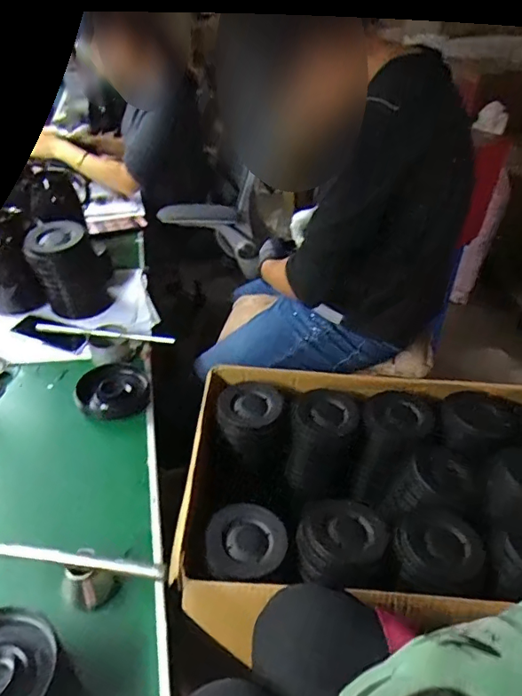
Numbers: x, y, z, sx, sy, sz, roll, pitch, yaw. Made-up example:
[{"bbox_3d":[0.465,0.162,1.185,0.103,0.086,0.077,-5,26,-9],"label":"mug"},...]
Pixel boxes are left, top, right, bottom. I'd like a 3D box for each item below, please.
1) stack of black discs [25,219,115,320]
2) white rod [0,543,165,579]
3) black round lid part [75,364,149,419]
[{"bbox_3d":[-0.388,-0.165,1.040,0.129,0.174,0.117,-7,38,-10],"label":"stack of black discs"},{"bbox_3d":[-0.210,0.246,0.588,0.197,0.010,0.014,5,38,6],"label":"white rod"},{"bbox_3d":[-0.255,0.074,0.877,0.119,0.021,0.115,0,38,0],"label":"black round lid part"}]

